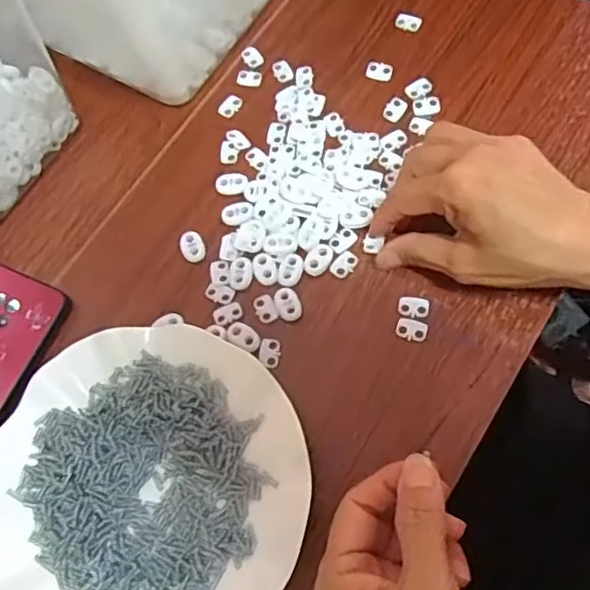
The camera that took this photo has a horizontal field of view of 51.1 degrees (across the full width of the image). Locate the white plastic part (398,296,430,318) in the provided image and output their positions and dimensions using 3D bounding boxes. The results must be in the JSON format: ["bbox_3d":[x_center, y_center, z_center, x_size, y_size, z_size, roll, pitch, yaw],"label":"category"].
[{"bbox_3d":[0.075,0.007,0.387,0.019,0.004,0.014,5,70,8],"label":"white plastic part"}]

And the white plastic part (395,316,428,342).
[{"bbox_3d":[0.073,0.021,0.381,0.018,0.004,0.014,18,72,12],"label":"white plastic part"}]

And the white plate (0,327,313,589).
[{"bbox_3d":[-0.087,0.108,0.348,0.181,0.016,0.180,-2,69,5],"label":"white plate"}]

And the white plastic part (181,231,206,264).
[{"bbox_3d":[-0.070,-0.034,0.418,0.014,0.004,0.023,-22,68,-3],"label":"white plastic part"}]

